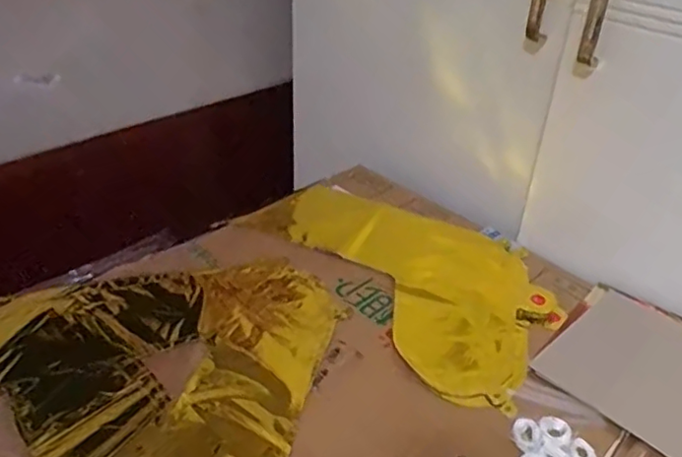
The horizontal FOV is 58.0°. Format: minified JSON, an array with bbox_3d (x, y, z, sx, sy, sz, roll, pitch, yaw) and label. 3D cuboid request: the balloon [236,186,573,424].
[{"bbox_3d":[0.064,0.033,0.666,0.361,0.004,0.217,31,44,34],"label":"balloon"}]

